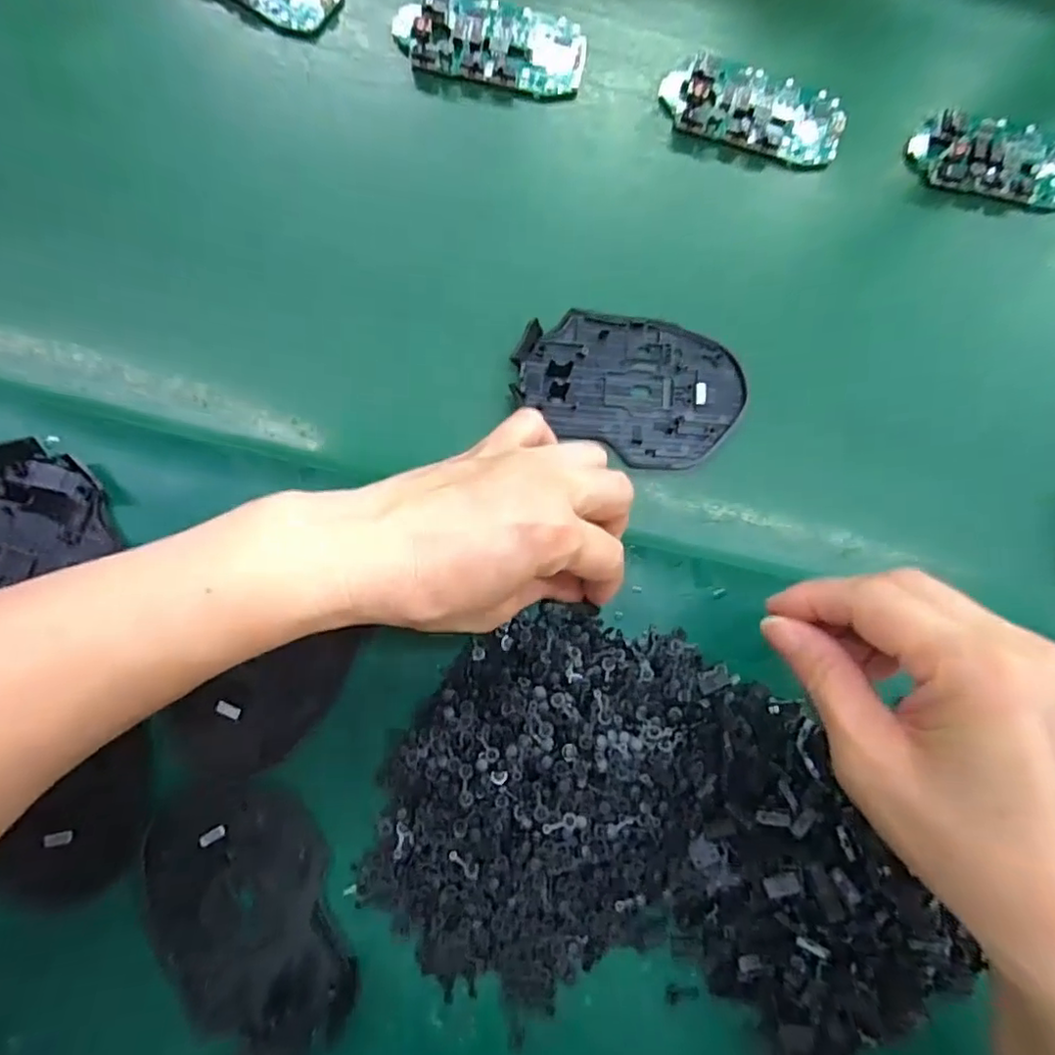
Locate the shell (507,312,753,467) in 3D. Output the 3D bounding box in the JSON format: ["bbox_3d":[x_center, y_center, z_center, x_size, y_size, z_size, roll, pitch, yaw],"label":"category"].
[{"bbox_3d":[0.051,-0.070,0.303,0.112,0.010,0.072,9,82,-4],"label":"shell"}]

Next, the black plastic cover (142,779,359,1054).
[{"bbox_3d":[-0.119,0.168,0.257,0.072,0.005,0.115,-17,85,-7],"label":"black plastic cover"}]

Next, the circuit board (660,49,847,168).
[{"bbox_3d":[0.121,-0.223,0.324,0.097,0.013,0.041,12,82,-4],"label":"circuit board"}]

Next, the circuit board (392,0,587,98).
[{"bbox_3d":[-0.018,-0.254,0.314,0.096,0.015,0.045,4,83,-5],"label":"circuit board"}]

